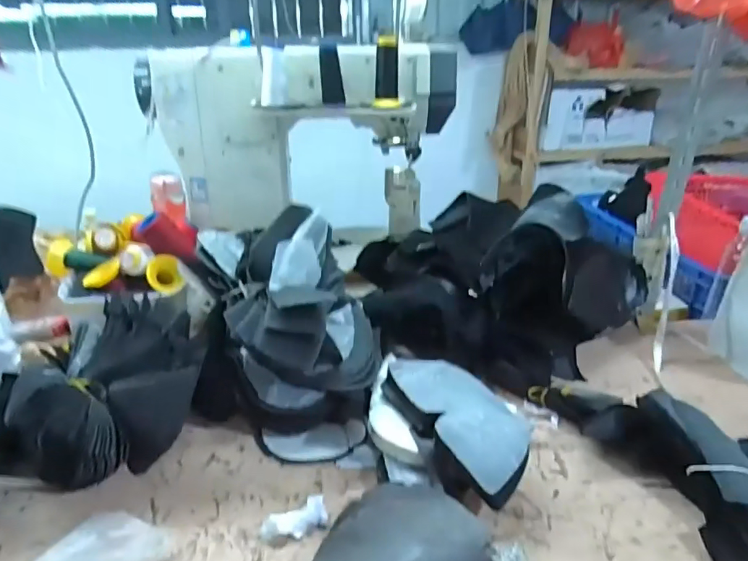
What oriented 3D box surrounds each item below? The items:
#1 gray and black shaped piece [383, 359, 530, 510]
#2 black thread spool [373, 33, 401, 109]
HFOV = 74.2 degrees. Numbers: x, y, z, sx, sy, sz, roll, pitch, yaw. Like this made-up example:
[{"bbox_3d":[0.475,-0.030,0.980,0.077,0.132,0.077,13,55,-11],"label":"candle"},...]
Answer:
[{"bbox_3d":[0.099,0.158,0.577,0.112,0.042,0.209,-12,26,-22],"label":"gray and black shaped piece"},{"bbox_3d":[0.023,-0.371,0.885,0.052,0.111,0.057,-3,24,-4],"label":"black thread spool"}]

